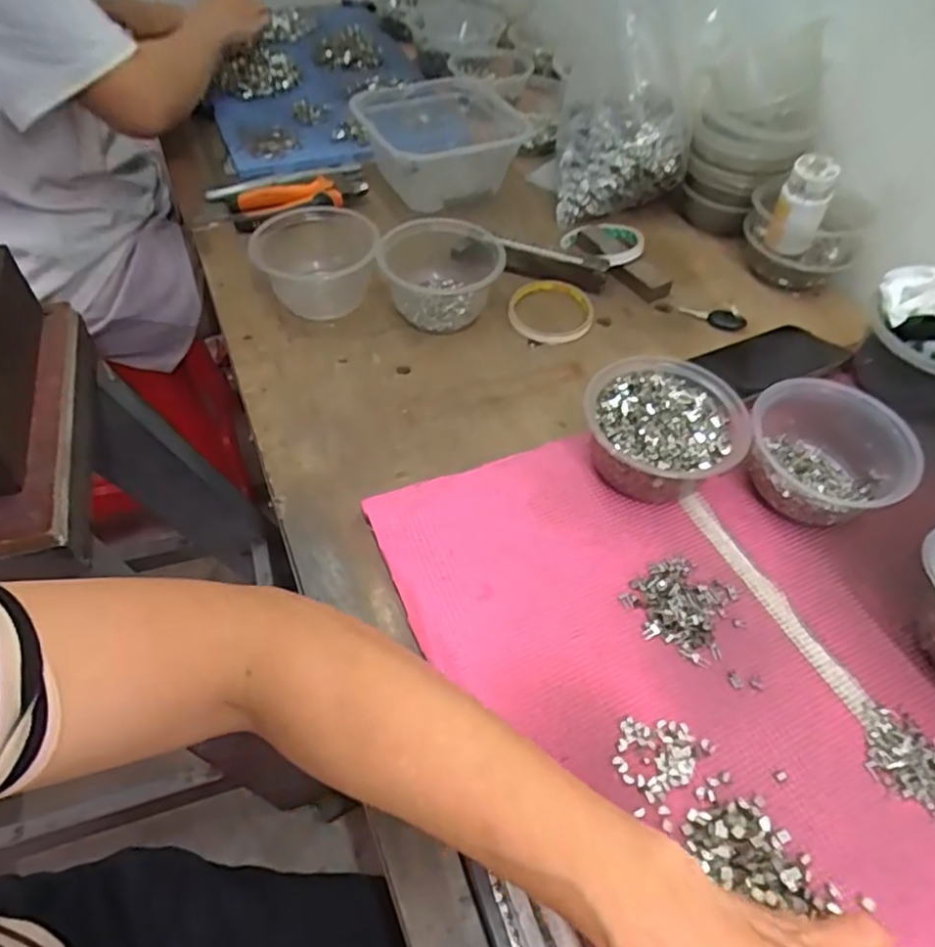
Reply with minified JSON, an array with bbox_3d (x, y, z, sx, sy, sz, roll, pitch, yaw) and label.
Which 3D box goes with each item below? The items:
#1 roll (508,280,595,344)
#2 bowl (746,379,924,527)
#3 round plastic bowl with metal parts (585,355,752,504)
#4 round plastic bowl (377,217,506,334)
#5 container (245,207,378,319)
[{"bbox_3d":[0.082,-0.160,0.637,0.083,0.008,0.088,0,51,0],"label":"roll"},{"bbox_3d":[0.258,-0.008,0.474,0.108,0.069,0.091,24,55,18],"label":"bowl"},{"bbox_3d":[0.148,-0.031,0.491,0.111,0.064,0.112,0,51,0],"label":"round plastic bowl with metal parts"},{"bbox_3d":[-0.025,-0.200,0.625,0.111,0.064,0.121,0,51,-1],"label":"round plastic bowl"},{"bbox_3d":[-0.145,-0.204,0.624,0.110,0.067,0.109,0,51,0],"label":"container"}]

